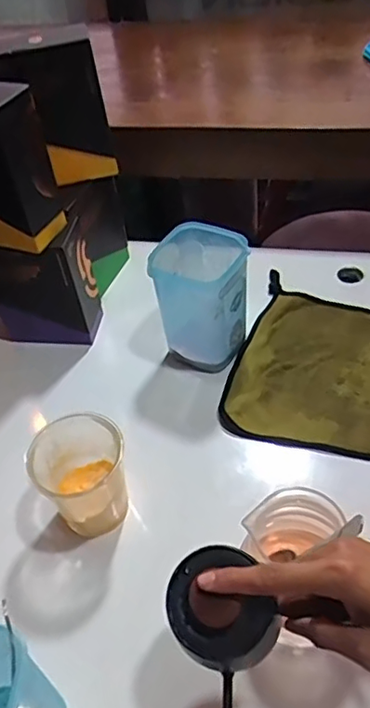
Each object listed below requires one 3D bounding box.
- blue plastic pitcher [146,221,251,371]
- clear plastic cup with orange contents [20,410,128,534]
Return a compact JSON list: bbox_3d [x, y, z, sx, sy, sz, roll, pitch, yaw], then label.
[{"bbox_3d":[0.021,-0.067,0.695,0.097,0.130,0.094,13,50,18],"label":"blue plastic pitcher"},{"bbox_3d":[-0.102,0.120,0.579,0.090,0.112,0.081,-25,49,-17],"label":"clear plastic cup with orange contents"}]

